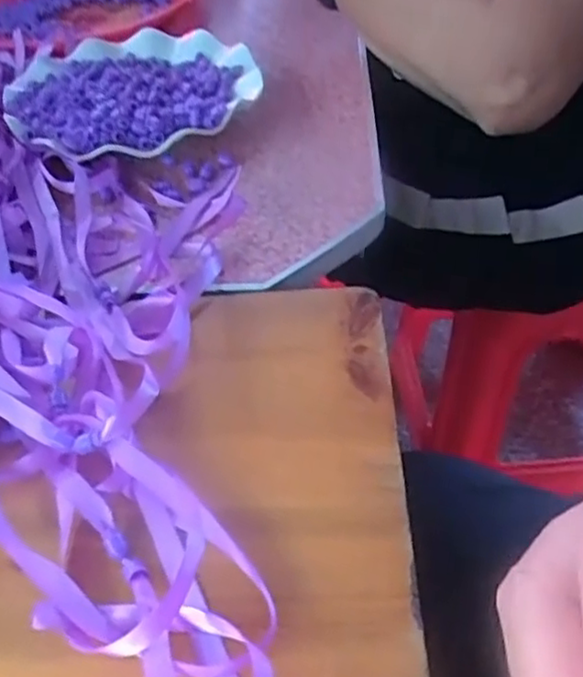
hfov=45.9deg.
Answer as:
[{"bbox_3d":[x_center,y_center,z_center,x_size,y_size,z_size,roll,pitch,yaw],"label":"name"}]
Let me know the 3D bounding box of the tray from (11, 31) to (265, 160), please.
[{"bbox_3d":[-0.118,-0.188,0.516,0.177,0.033,0.193,-17,47,-11],"label":"tray"}]

